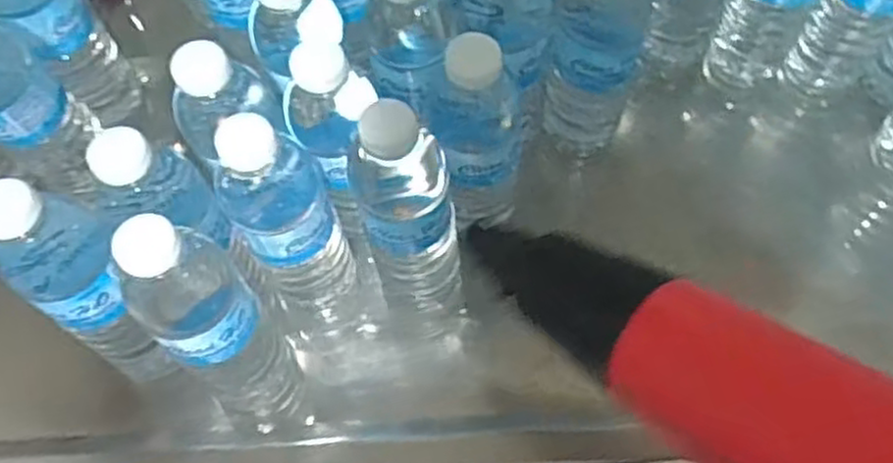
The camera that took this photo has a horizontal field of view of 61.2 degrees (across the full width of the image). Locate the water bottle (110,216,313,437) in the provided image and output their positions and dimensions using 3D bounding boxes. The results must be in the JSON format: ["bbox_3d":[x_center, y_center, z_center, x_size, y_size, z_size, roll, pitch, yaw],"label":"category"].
[{"bbox_3d":[-0.136,0.068,0.463,0.063,0.231,0.066,-1,64,2],"label":"water bottle"}]

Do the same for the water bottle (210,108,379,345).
[{"bbox_3d":[-0.096,0.004,0.490,0.061,0.220,0.066,-28,66,-11],"label":"water bottle"}]

